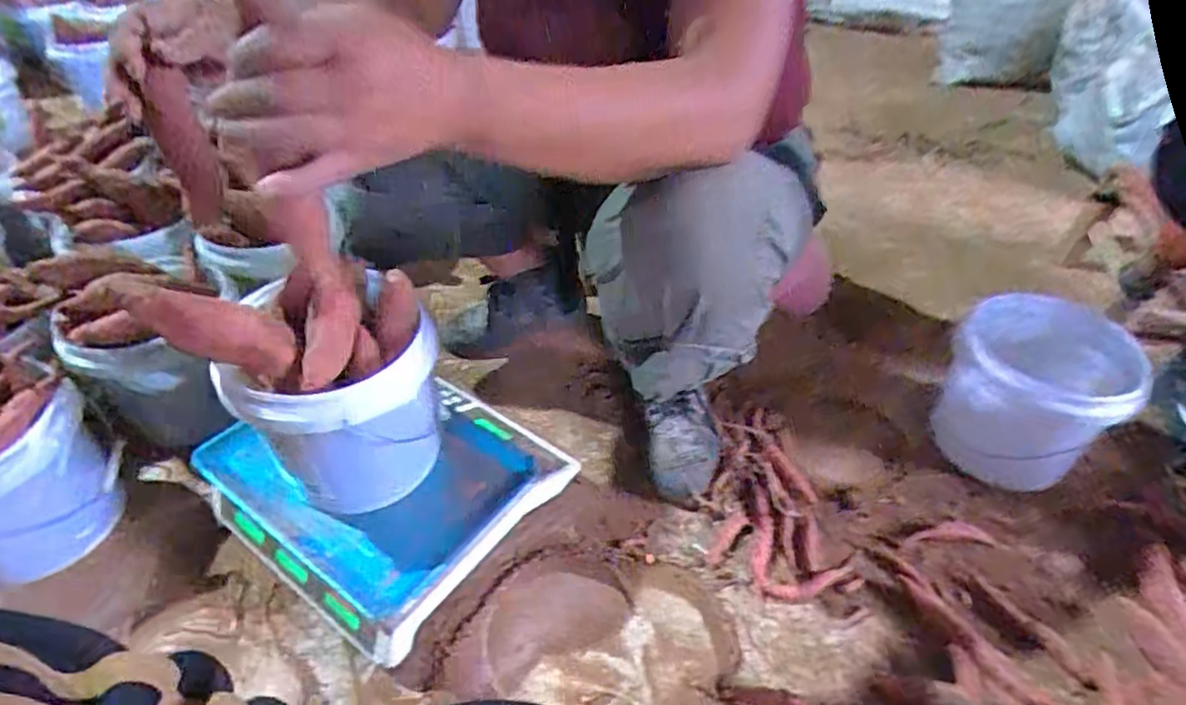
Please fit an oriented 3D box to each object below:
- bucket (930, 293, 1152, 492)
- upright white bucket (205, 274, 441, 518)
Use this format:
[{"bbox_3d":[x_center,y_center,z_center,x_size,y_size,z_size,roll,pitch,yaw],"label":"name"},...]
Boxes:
[{"bbox_3d":[0.565,0.049,0.851,0.195,0.182,0.225,31,50,29],"label":"bucket"},{"bbox_3d":[-0.249,0.058,0.659,0.186,0.204,0.145,-24,48,-25],"label":"upright white bucket"}]

